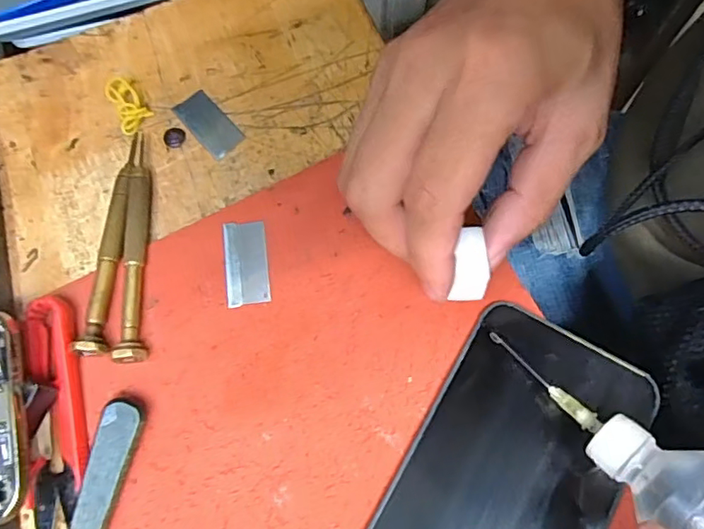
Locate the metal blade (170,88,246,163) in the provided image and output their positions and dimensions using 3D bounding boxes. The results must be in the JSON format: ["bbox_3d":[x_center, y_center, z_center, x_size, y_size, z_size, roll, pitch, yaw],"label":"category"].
[{"bbox_3d":[-0.072,-0.071,0.271,0.019,0.004,0.038,-40,75,-11],"label":"metal blade"}]

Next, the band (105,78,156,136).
[{"bbox_3d":[-0.114,-0.081,0.272,0.016,0.010,0.029,-36,74,-9],"label":"band"}]

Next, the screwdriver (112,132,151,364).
[{"bbox_3d":[-0.098,-0.012,0.243,0.010,0.014,0.112,-6,72,0],"label":"screwdriver"}]

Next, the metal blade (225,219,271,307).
[{"bbox_3d":[-0.048,-0.001,0.243,0.019,0.004,0.038,-8,72,-1],"label":"metal blade"}]

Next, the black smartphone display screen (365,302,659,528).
[{"bbox_3d":[0.053,0.095,0.205,0.077,0.012,0.156,27,76,9],"label":"black smartphone display screen"}]

